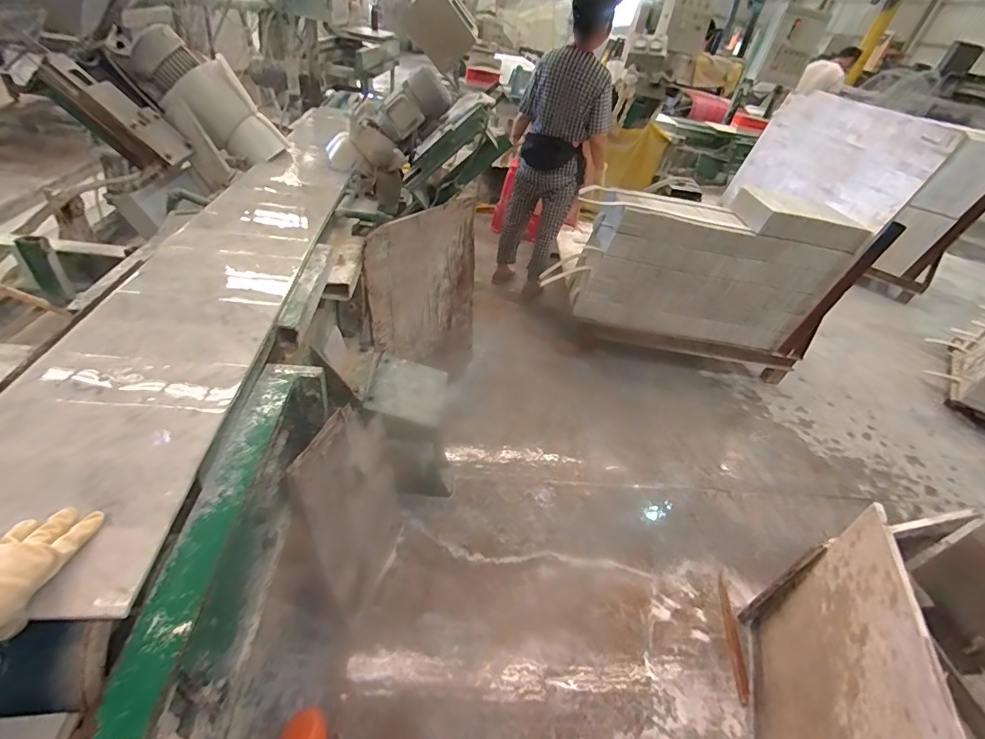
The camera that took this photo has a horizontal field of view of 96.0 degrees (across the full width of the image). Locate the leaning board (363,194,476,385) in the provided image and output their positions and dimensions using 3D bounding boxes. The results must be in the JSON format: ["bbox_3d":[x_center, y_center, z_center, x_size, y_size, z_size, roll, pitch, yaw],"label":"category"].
[{"bbox_3d":[-0.239,-0.222,1.649,0.031,0.727,0.525,28,43,29],"label":"leaning board"}]

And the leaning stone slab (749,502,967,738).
[{"bbox_3d":[0.686,0.663,0.923,0.023,0.646,0.556,22,41,12],"label":"leaning stone slab"}]

